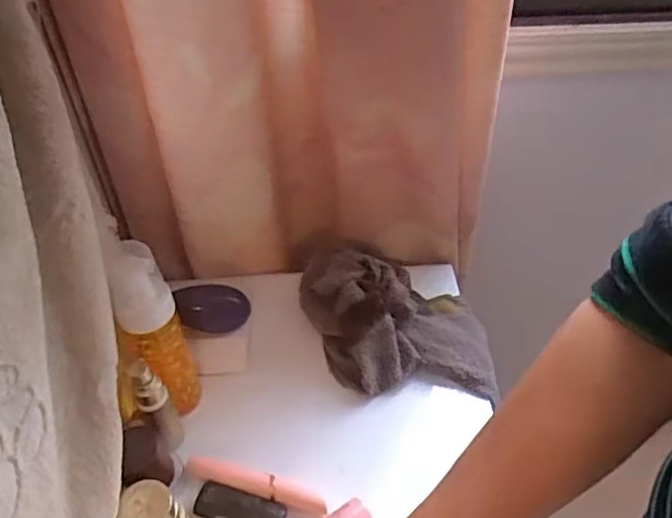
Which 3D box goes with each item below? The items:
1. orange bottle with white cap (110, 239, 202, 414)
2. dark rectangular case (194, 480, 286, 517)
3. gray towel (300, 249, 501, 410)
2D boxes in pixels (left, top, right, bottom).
[{"bbox_3d":[-0.155,0.064,0.522,0.051,0.177,0.044,-17,49,-15],"label":"orange bottle with white cap"},{"bbox_3d":[-0.080,0.208,0.515,0.075,0.011,0.030,13,48,12],"label":"dark rectangular case"},{"bbox_3d":[0.058,0.056,0.624,0.168,0.071,0.186,-12,48,-11],"label":"gray towel"}]

